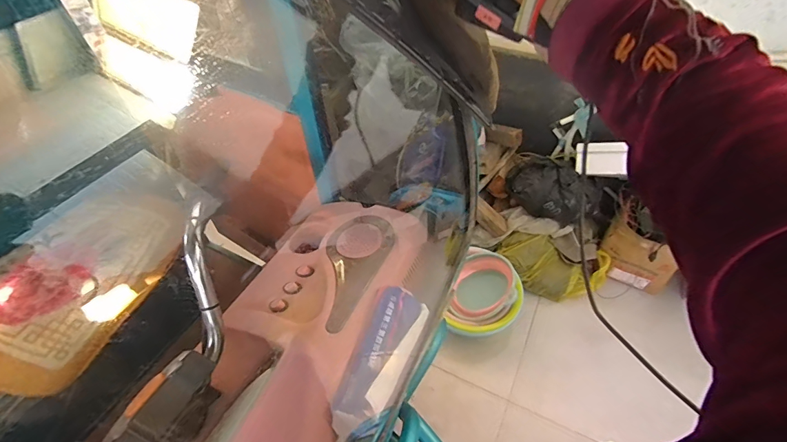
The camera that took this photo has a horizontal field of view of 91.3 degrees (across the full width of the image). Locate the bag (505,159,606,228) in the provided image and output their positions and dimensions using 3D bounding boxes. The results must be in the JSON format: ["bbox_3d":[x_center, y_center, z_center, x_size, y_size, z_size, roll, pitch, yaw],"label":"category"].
[{"bbox_3d":[0.586,-0.116,1.470,0.330,0.186,0.130,34,60,31],"label":"bag"}]

